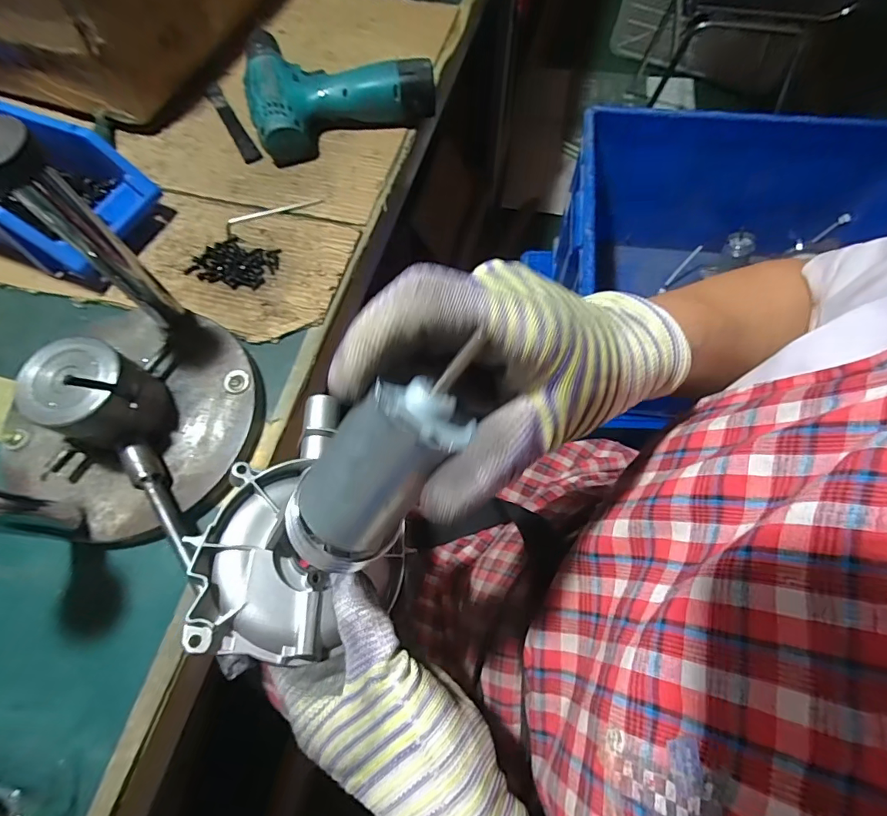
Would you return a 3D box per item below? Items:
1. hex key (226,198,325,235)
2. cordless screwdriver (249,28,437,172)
[{"bbox_3d":[-0.174,-0.201,0.458,0.099,0.005,0.024,-28,68,-11],"label":"hex key"},{"bbox_3d":[-0.128,-0.369,0.504,0.191,0.051,0.178,-23,67,-9],"label":"cordless screwdriver"}]

